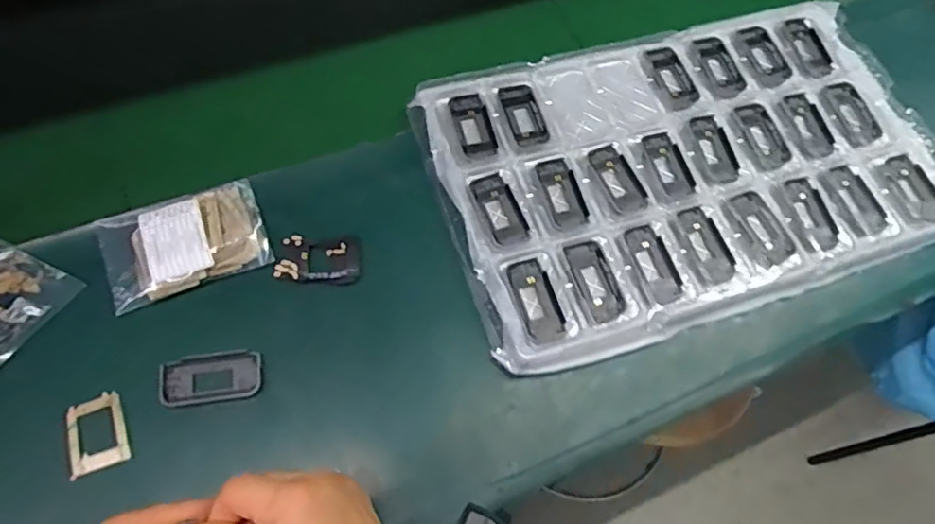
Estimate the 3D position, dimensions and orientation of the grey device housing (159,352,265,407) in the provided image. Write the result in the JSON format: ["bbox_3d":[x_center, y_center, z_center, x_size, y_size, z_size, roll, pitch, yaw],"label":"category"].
[{"bbox_3d":[-0.208,0.094,0.492,0.079,0.012,0.040,-7,65,-9],"label":"grey device housing"}]

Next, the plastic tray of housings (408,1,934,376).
[{"bbox_3d":[0.223,-0.105,0.591,0.499,0.029,0.308,-15,66,-12],"label":"plastic tray of housings"}]

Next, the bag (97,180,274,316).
[{"bbox_3d":[-0.248,-0.019,0.528,0.131,0.024,0.083,-18,67,-13],"label":"bag"}]

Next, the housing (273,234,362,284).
[{"bbox_3d":[-0.132,-0.002,0.535,0.072,0.017,0.041,1,64,-5],"label":"housing"}]

